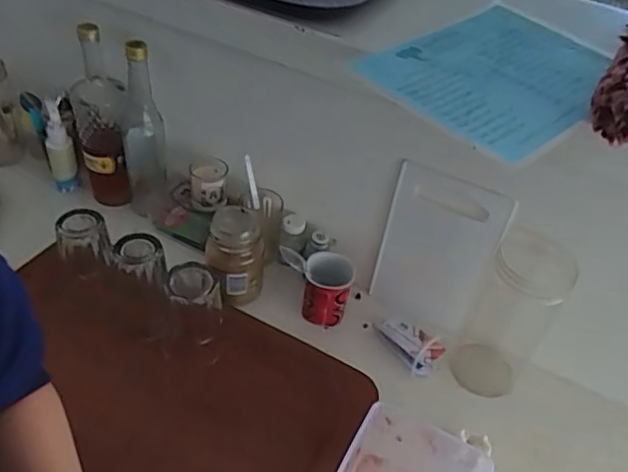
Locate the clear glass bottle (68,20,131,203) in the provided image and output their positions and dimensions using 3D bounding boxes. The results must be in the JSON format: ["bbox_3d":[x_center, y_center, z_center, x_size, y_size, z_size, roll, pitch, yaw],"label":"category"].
[{"bbox_3d":[-0.306,-0.163,0.838,0.069,0.269,0.072,-12,46,-20],"label":"clear glass bottle"}]

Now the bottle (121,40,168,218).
[{"bbox_3d":[-0.238,-0.137,0.815,0.056,0.256,0.062,-5,44,-13],"label":"bottle"}]

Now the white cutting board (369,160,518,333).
[{"bbox_3d":[0.152,0.020,0.742,0.140,0.235,0.014,27,44,19],"label":"white cutting board"}]

